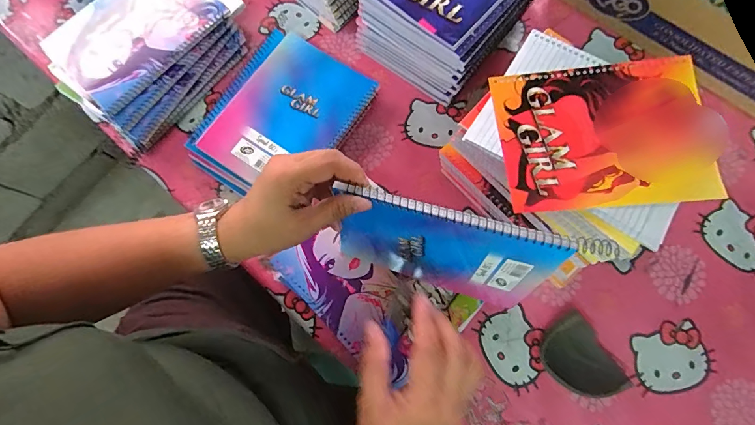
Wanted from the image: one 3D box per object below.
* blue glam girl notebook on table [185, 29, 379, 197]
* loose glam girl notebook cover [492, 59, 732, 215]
[{"bbox_3d":[-0.126,-0.122,0.500,0.166,0.019,0.215,35,82,7],"label":"blue glam girl notebook on table"},{"bbox_3d":[0.218,-0.077,0.373,0.194,0.010,0.145,-5,76,1],"label":"loose glam girl notebook cover"}]

